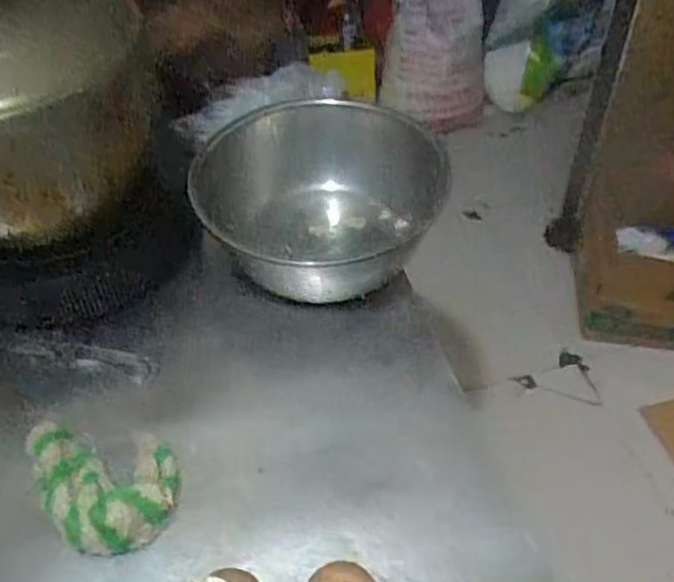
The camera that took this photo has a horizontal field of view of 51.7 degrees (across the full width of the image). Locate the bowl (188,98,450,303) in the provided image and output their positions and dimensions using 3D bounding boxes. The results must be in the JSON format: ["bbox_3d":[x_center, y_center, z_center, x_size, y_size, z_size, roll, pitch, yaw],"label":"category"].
[{"bbox_3d":[-0.038,-0.103,0.866,0.259,0.141,0.276,-1,46,1],"label":"bowl"}]

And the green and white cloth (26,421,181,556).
[{"bbox_3d":[-0.224,0.165,0.660,0.115,0.043,0.168,-33,53,-26],"label":"green and white cloth"}]

